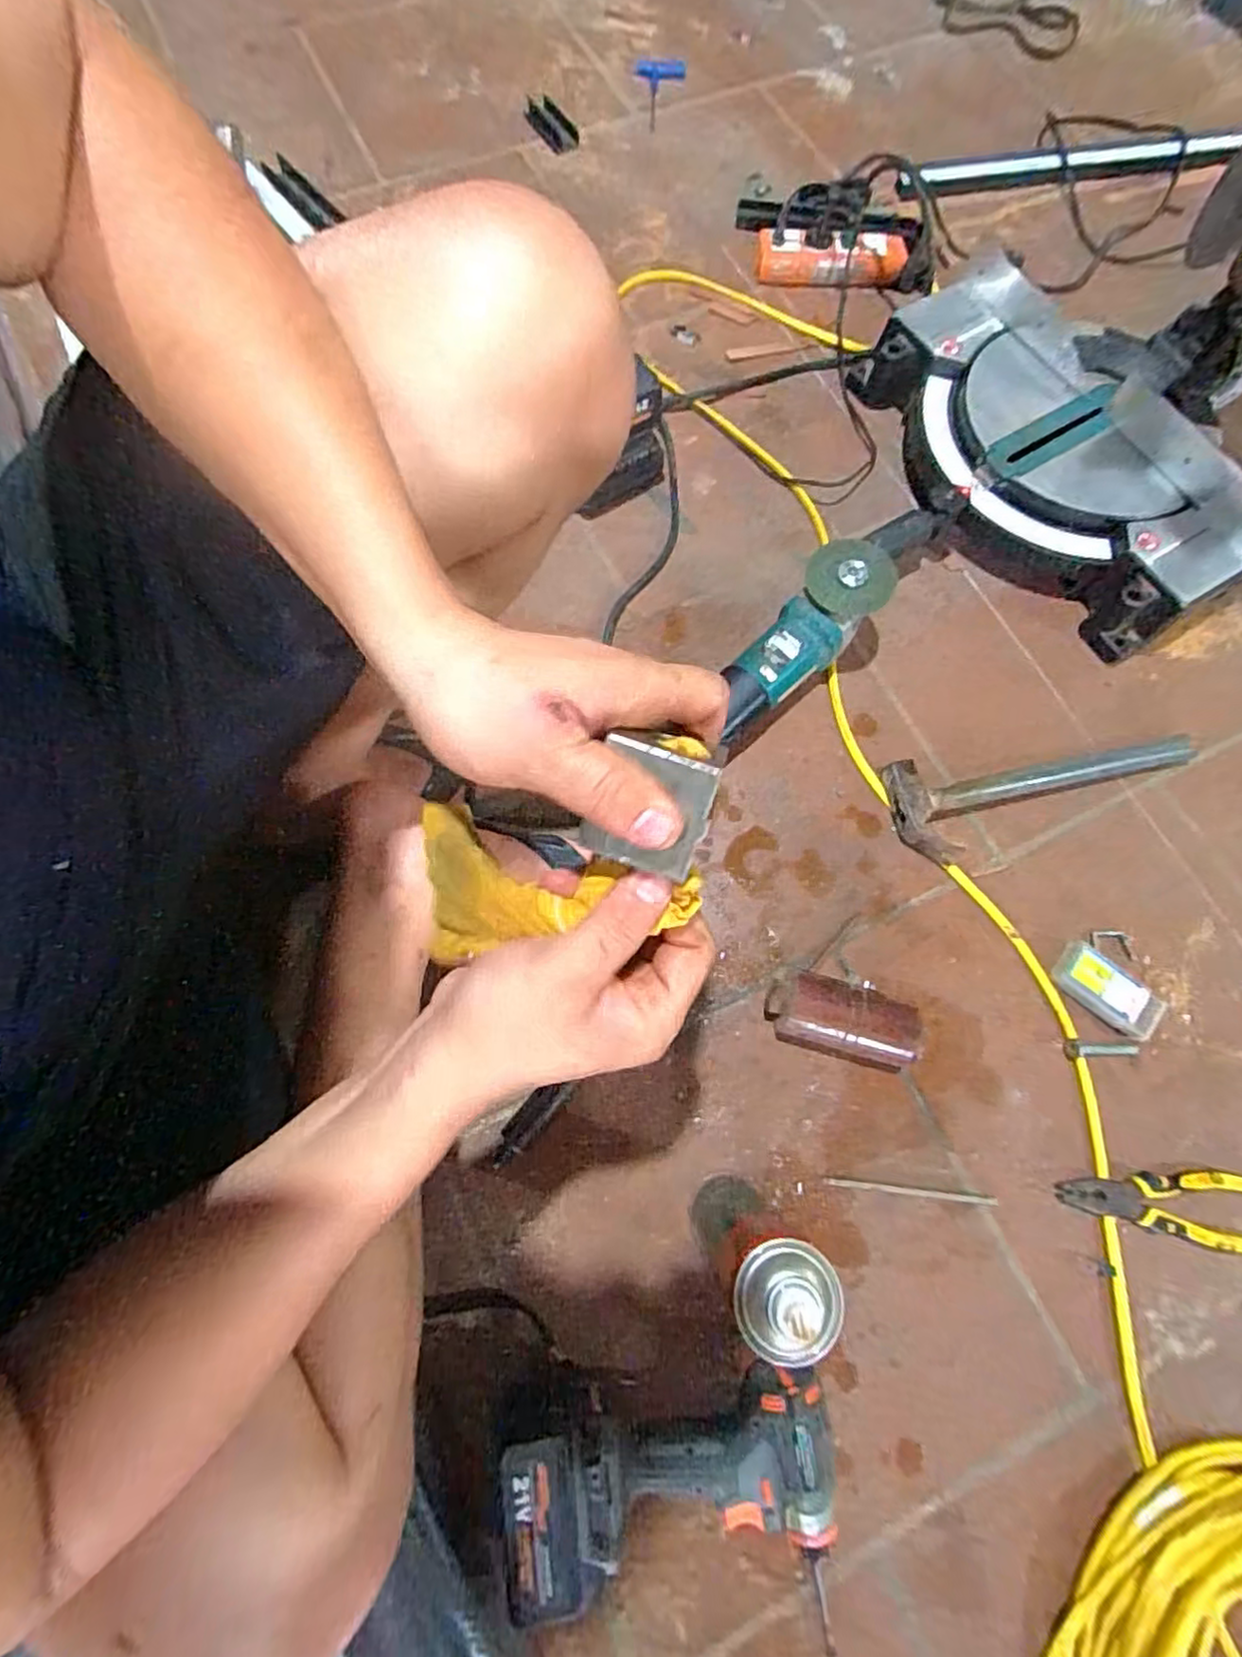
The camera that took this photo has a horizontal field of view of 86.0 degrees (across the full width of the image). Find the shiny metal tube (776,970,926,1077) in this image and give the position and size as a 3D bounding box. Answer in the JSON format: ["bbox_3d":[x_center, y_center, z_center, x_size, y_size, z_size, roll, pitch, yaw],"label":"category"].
[{"bbox_3d":[0.198,0.169,0.591,0.128,0.058,0.062,15,72,4],"label":"shiny metal tube"}]

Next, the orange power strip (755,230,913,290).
[{"bbox_3d":[0.282,-0.761,0.893,0.196,0.040,0.071,9,71,2],"label":"orange power strip"}]

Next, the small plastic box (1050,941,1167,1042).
[{"bbox_3d":[0.452,0.152,0.621,0.094,0.025,0.047,37,75,11],"label":"small plastic box"}]

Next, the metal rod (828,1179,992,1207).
[{"bbox_3d":[0.250,0.315,0.578,0.147,0.004,0.007,6,71,1],"label":"metal rod"}]

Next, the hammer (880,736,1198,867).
[{"bbox_3d":[0.439,-0.032,0.677,0.333,0.036,0.108,-5,71,-3],"label":"hammer"}]

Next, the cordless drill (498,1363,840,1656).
[{"bbox_3d":[0.040,0.487,0.466,0.229,0.081,0.170,-6,73,-3],"label":"cordless drill"}]

